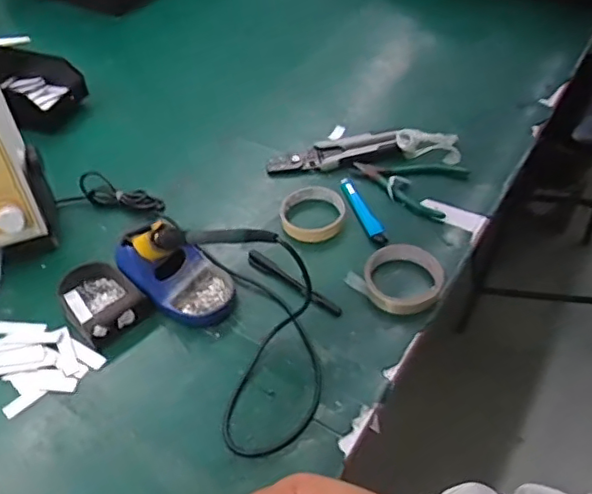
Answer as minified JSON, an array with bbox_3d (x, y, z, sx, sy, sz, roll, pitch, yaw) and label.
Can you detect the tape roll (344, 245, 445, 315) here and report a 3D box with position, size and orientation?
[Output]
[{"bbox_3d":[0.123,0.031,0.683,0.093,0.026,0.092,-1,48,1],"label":"tape roll"}]

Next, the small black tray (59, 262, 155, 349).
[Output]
[{"bbox_3d":[-0.224,0.059,0.672,0.074,0.031,0.103,-36,56,-27],"label":"small black tray"}]

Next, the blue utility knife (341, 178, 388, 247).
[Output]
[{"bbox_3d":[0.087,-0.050,0.766,0.020,0.010,0.121,-16,49,-12],"label":"blue utility knife"}]

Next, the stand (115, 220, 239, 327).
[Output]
[{"bbox_3d":[-0.138,0.019,0.669,0.152,0.079,0.086,30,55,26],"label":"stand"}]

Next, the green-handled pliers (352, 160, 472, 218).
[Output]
[{"bbox_3d":[0.151,-0.099,0.802,0.145,0.012,0.100,27,54,24],"label":"green-handled pliers"}]

